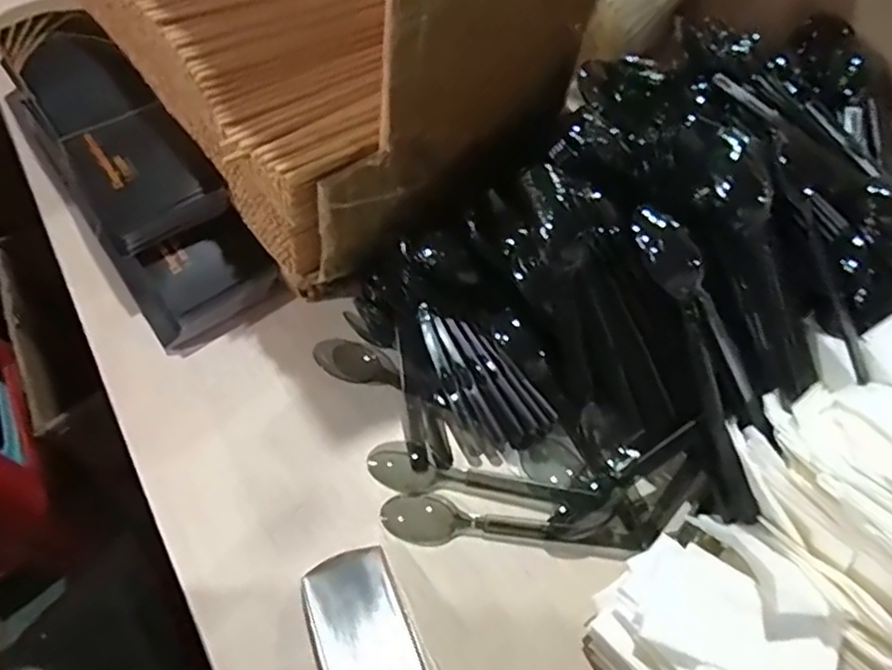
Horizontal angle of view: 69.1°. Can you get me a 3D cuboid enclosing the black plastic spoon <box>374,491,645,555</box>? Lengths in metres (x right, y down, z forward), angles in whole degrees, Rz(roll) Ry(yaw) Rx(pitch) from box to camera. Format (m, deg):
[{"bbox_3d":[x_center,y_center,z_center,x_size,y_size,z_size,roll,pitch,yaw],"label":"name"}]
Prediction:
[{"bbox_3d":[0.041,0.125,0.426,0.164,0.015,0.032,6,59,1],"label":"black plastic spoon"}]

